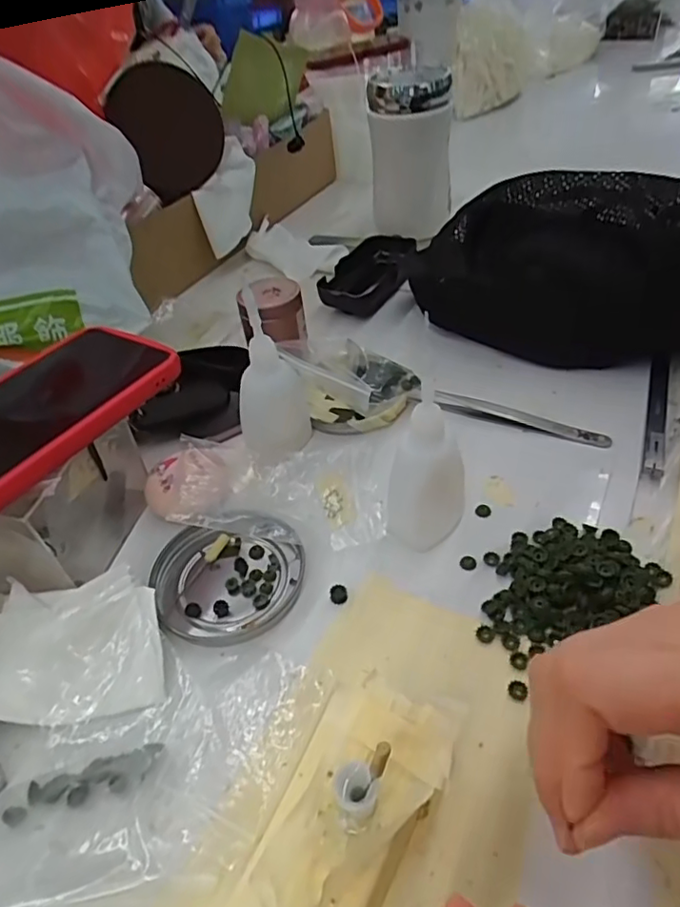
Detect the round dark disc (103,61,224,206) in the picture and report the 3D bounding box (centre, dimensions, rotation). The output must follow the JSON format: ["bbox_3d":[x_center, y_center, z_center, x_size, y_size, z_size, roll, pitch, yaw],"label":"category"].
[{"bbox_3d":[-0.145,-0.275,0.506,0.087,0.098,0.010,-20,44,-13],"label":"round dark disc"}]

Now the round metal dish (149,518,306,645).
[{"bbox_3d":[-0.059,0.063,0.310,0.076,0.012,0.070,-4,43,4],"label":"round metal dish"}]

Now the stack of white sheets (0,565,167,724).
[{"bbox_3d":[-0.128,0.089,0.278,0.087,0.026,0.063,-8,43,-1],"label":"stack of white sheets"}]

